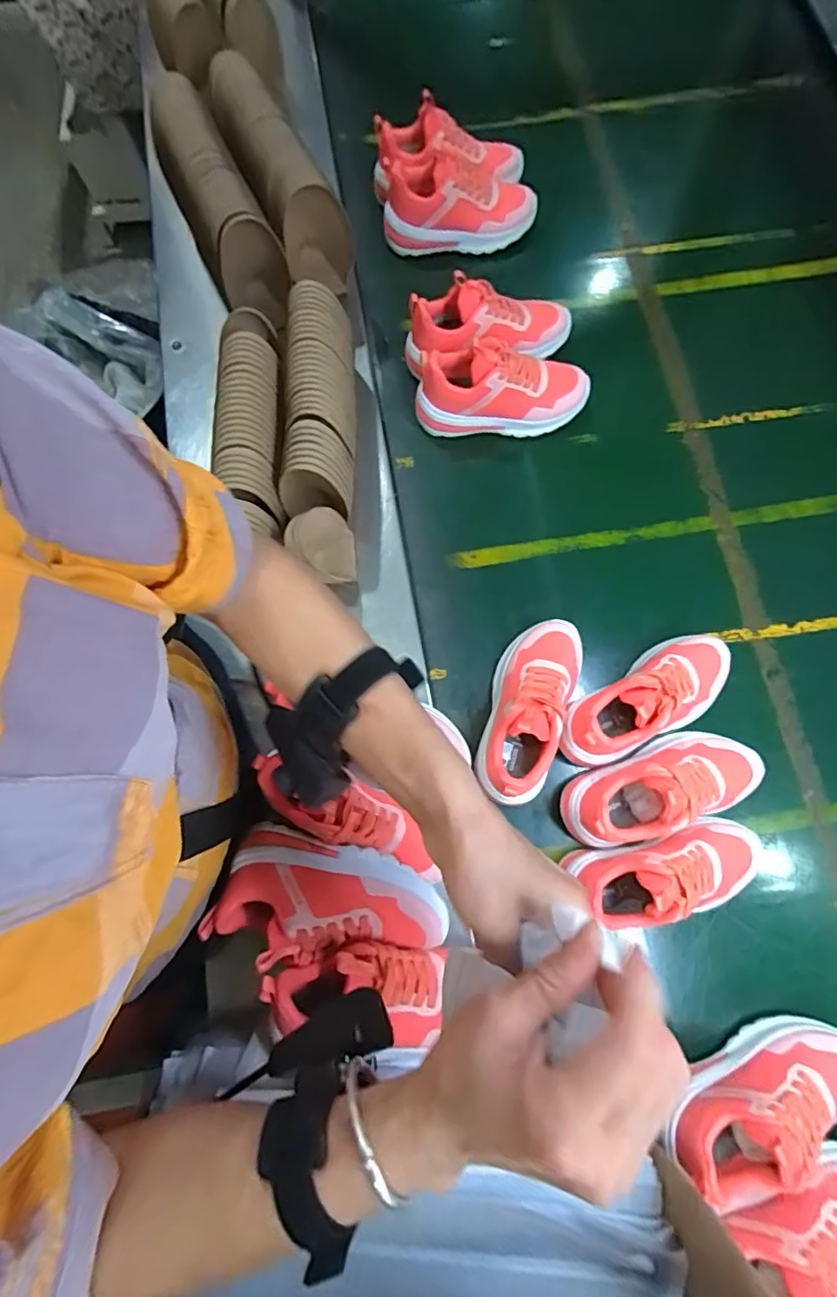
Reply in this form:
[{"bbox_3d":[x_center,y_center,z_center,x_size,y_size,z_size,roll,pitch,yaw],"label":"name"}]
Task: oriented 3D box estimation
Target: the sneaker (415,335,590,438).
[{"bbox_3d":[0.103,-0.315,0.649,0.209,0.097,0.077,0,77,2],"label":"sneaker"}]

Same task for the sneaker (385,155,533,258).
[{"bbox_3d":[0.056,-0.594,0.730,0.201,0.106,0.081,3,77,3],"label":"sneaker"}]

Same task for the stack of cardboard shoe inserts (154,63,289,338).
[{"bbox_3d":[-0.239,-0.532,0.659,0.081,0.130,0.268,-26,77,-4],"label":"stack of cardboard shoe inserts"}]

